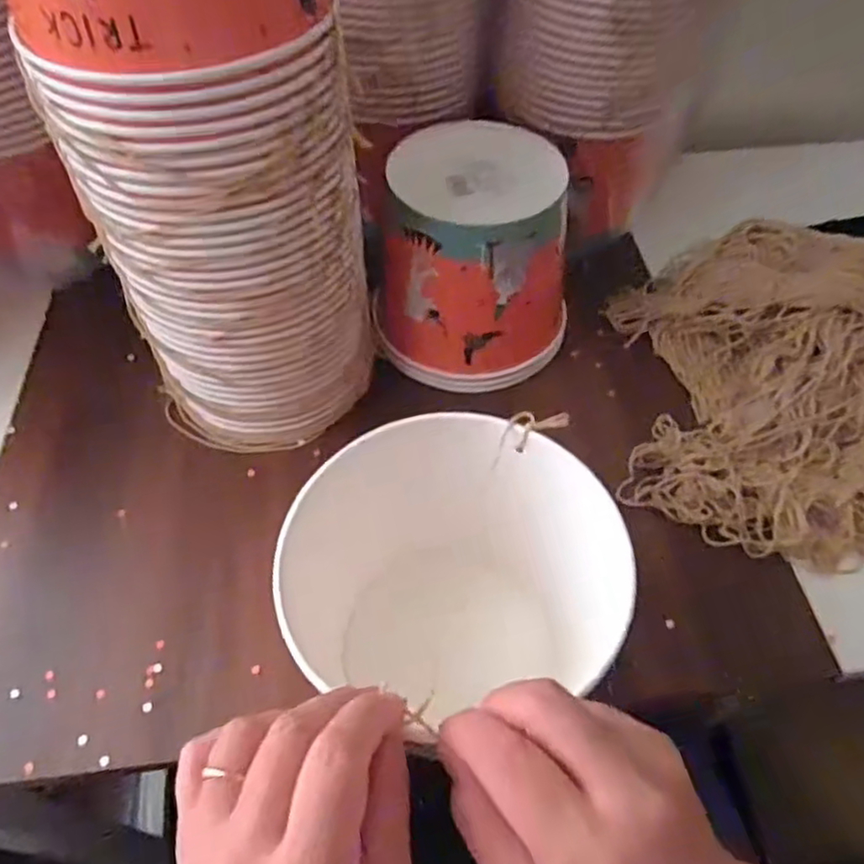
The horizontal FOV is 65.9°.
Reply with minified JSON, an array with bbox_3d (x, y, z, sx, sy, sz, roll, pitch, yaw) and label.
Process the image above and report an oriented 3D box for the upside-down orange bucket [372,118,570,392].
[{"bbox_3d":[0.036,-0.131,0.519,0.141,0.146,0.130,17,56,13],"label":"upside-down orange bucket"}]

